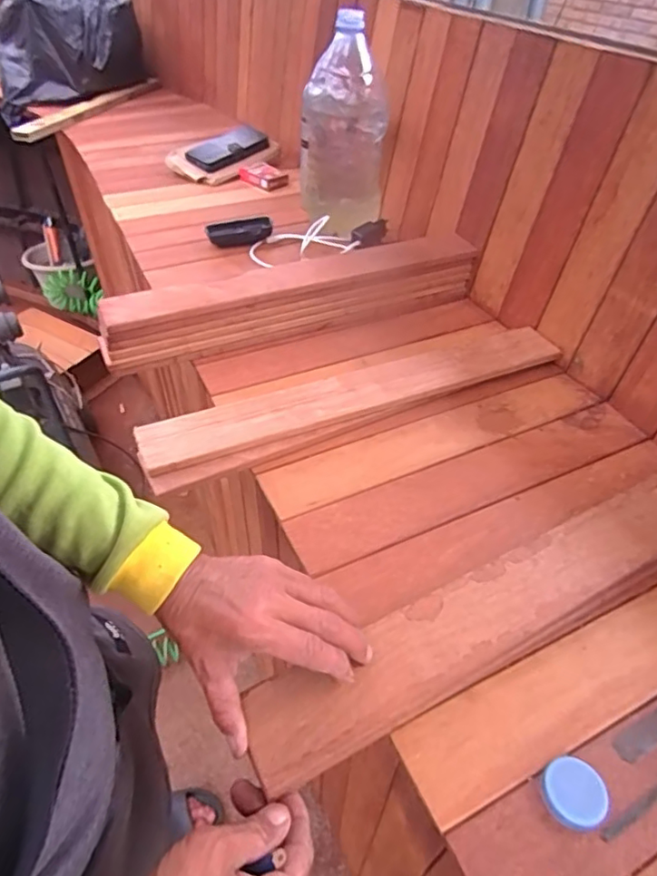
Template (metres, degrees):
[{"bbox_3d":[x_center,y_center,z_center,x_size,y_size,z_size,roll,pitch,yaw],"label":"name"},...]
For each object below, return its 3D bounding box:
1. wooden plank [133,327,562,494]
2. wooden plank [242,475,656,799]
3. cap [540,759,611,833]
[{"bbox_3d":[0.040,-0.051,0.635,0.500,0.029,0.087,-19,48,-19],"label":"wooden plank"},{"bbox_3d":[0.169,0.127,0.452,0.493,0.024,0.073,-20,48,-22],"label":"wooden plank"},{"bbox_3d":[0.159,0.229,0.356,0.038,0.013,0.038,0,44,0],"label":"cap"}]

